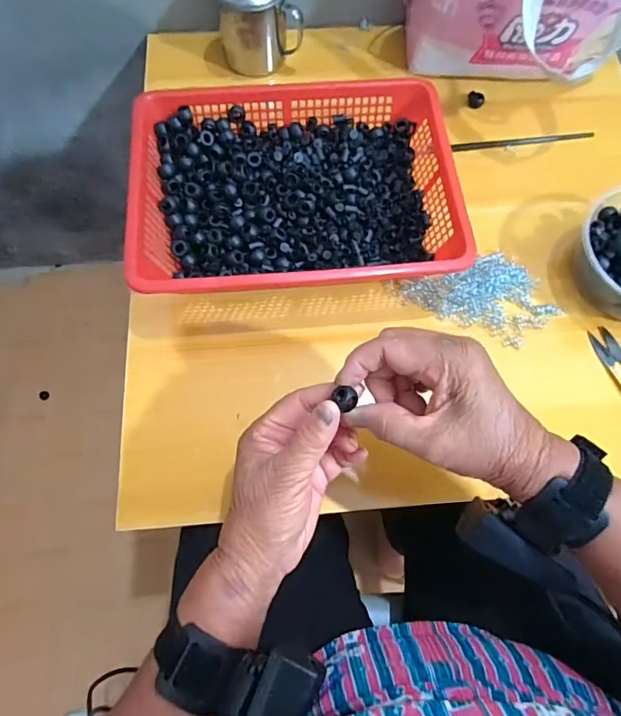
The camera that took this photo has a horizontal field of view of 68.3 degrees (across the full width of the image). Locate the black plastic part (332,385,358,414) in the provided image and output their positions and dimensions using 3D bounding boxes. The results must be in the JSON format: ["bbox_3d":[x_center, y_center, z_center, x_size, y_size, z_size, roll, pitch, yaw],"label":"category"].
[{"bbox_3d":[0.023,0.026,0.297,0.014,0.010,0.015,0,69,-1],"label":"black plastic part"}]

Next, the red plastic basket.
[{"bbox_3d":[-0.016,-0.166,0.456,0.293,0.077,0.216,-4,70,-3],"label":"red plastic basket"}]

